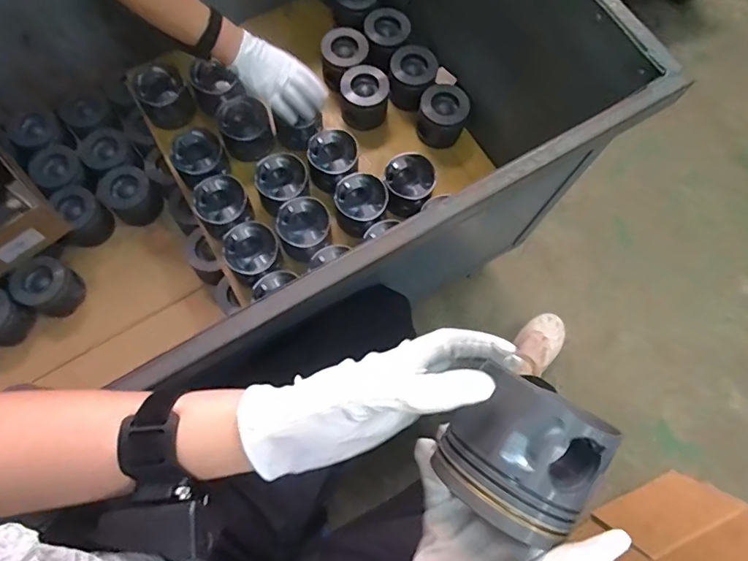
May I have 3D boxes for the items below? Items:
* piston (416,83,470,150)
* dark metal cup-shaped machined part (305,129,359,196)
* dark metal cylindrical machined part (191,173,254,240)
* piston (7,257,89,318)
[{"bbox_3d":[0.127,-0.306,0.913,0.082,0.084,0.092,-9,73,-5],"label":"piston"},{"bbox_3d":[-0.073,-0.208,0.878,0.095,0.081,0.098,-39,78,-13],"label":"dark metal cup-shaped machined part"},{"bbox_3d":[-0.253,-0.128,0.818,0.091,0.057,0.094,1,72,-2],"label":"dark metal cylindrical machined part"},{"bbox_3d":[-0.571,0.011,0.858,0.087,0.072,0.092,24,73,6],"label":"piston"}]

